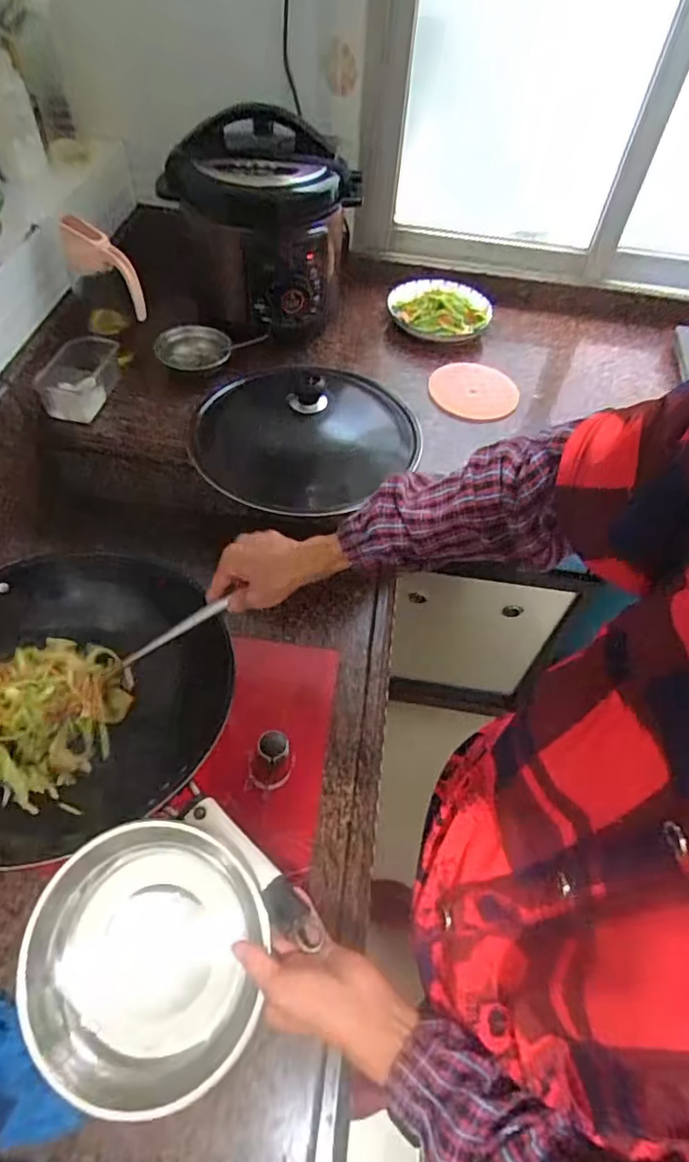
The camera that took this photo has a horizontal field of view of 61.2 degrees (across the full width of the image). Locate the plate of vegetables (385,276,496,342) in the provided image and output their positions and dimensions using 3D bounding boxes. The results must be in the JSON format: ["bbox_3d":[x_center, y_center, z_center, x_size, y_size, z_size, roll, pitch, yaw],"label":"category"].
[{"bbox_3d":[0.167,-0.485,1.045,0.172,0.054,0.147,0,53,-5],"label":"plate of vegetables"}]

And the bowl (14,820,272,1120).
[{"bbox_3d":[-0.148,0.289,0.448,0.168,0.065,0.176,2,53,-3],"label":"bowl"}]

